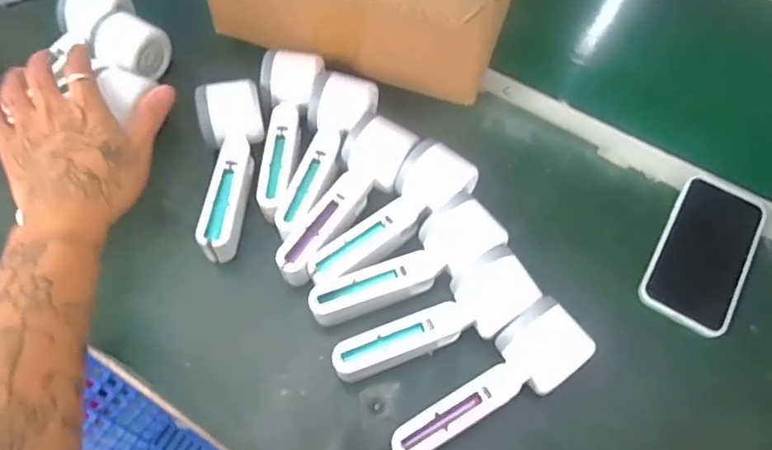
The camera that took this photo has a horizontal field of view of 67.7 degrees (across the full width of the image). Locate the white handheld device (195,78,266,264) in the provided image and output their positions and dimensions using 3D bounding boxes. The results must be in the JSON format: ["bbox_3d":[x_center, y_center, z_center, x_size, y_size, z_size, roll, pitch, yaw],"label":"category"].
[{"bbox_3d":[-0.133,-0.048,0.497,0.054,0.050,0.156,-5,61,-6],"label":"white handheld device"}]

